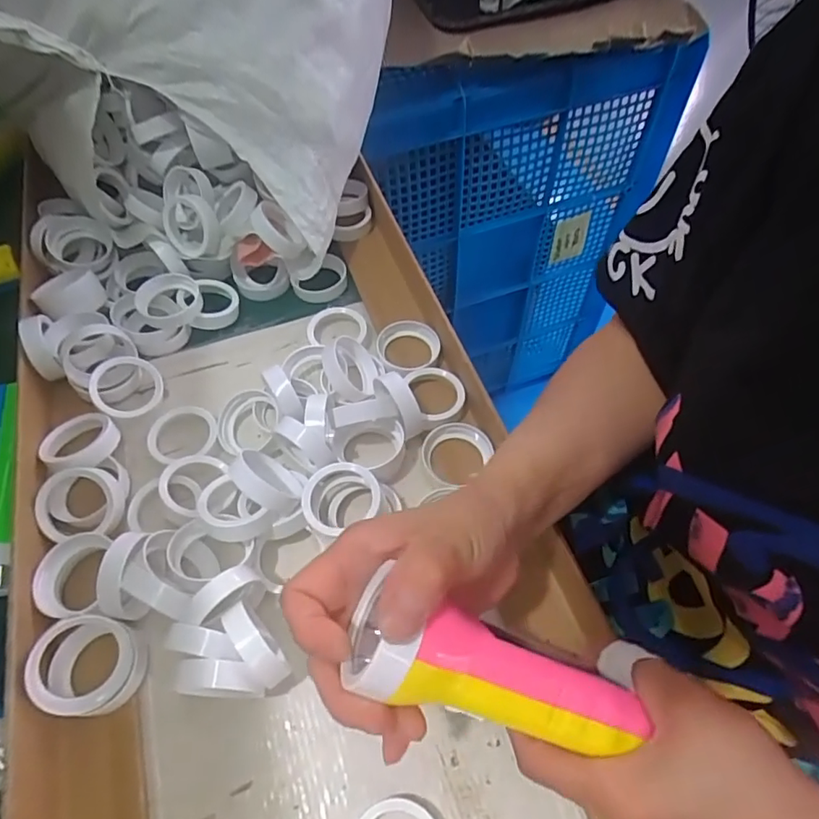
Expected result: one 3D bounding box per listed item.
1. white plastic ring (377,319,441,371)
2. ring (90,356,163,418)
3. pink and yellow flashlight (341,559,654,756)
[{"bbox_3d":[-0.001,-0.056,0.468,0.054,0.014,0.052,-1,58,2],"label":"white plastic ring"},{"bbox_3d":[-0.230,-0.018,0.443,0.053,0.015,0.051,-29,88,-30],"label":"ring"},{"bbox_3d":[0.040,0.109,0.231,0.125,0.053,0.045,20,57,-6],"label":"pink and yellow flashlight"}]

